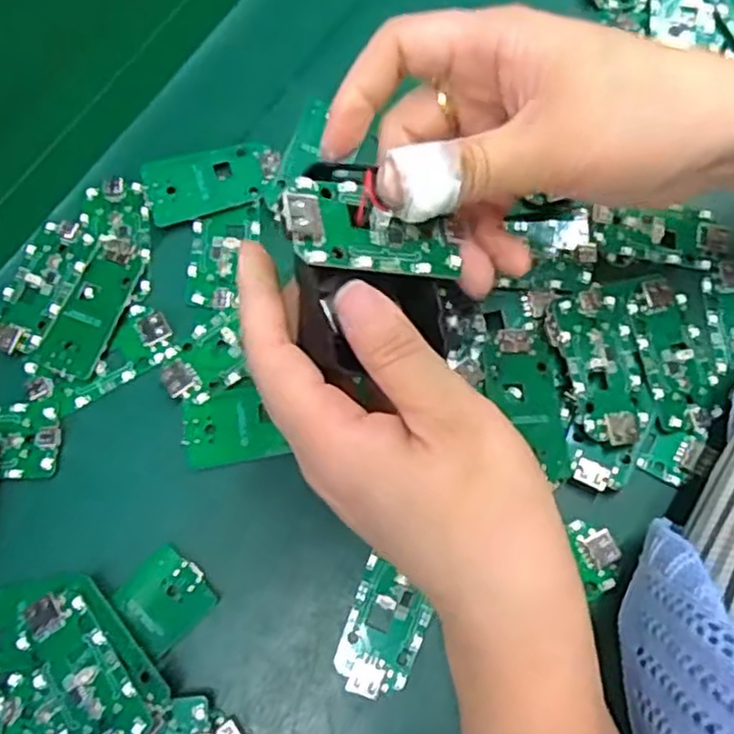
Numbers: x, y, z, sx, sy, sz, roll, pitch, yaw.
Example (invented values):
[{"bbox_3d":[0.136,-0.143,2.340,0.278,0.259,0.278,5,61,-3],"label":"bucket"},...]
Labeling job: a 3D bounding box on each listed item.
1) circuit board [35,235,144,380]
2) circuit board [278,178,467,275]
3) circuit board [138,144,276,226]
[{"bbox_3d":[-0.120,-0.027,0.311,0.026,0.007,0.063,22,76,7],"label":"circuit board"},{"bbox_3d":[0.003,-0.043,0.222,0.062,0.006,0.029,8,72,-28],"label":"circuit board"},{"bbox_3d":[-0.071,-0.087,0.326,0.060,0.004,0.032,-16,76,-11],"label":"circuit board"}]

